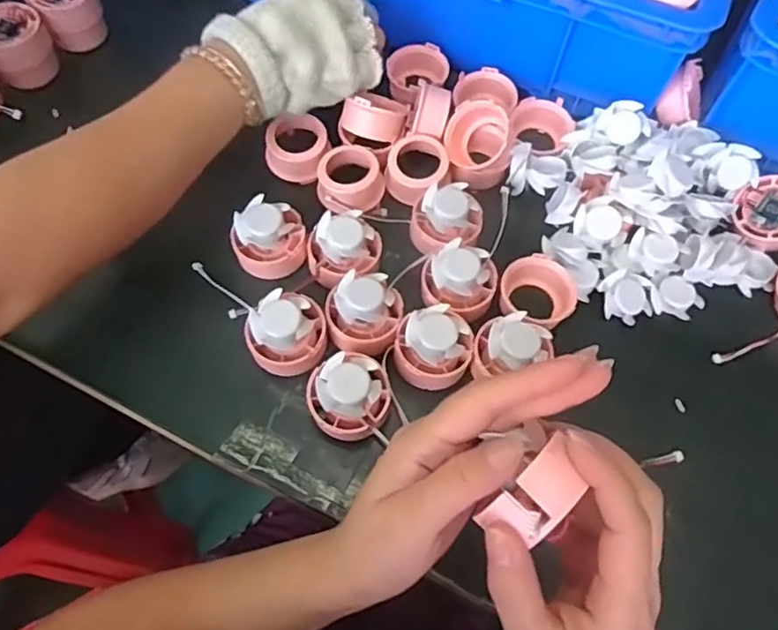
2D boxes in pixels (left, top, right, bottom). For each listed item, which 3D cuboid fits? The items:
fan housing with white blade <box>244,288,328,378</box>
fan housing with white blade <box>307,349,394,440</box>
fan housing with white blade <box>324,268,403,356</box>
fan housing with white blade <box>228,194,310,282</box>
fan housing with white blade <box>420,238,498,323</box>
[{"bbox_3d":[-0.069,0.013,0.424,0.050,0.040,0.048,1,65,-2],"label":"fan housing with white blade"},{"bbox_3d":[-0.027,0.055,0.408,0.052,0.043,0.050,7,65,1],"label":"fan housing with white blade"},{"bbox_3d":[-0.018,0.000,0.433,0.052,0.033,0.049,7,65,0],"label":"fan housing with white blade"},{"bbox_3d":[-0.089,-0.057,0.460,0.054,0.035,0.050,9,65,2],"label":"fan housing with white blade"},{"bbox_3d":[0.052,-0.025,0.448,0.054,0.032,0.048,31,67,11],"label":"fan housing with white blade"}]

